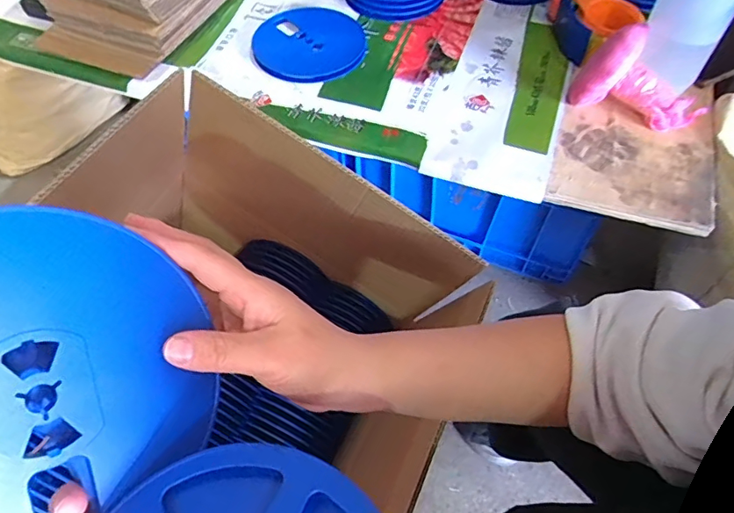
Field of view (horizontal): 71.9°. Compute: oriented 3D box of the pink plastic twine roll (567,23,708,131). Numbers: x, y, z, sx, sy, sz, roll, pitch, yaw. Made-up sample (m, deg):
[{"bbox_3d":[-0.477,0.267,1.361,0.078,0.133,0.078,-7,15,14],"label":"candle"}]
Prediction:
[{"bbox_3d":[0.374,-0.236,0.677,0.173,0.096,0.093,23,59,14],"label":"pink plastic twine roll"}]

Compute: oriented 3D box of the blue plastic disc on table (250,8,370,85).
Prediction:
[{"bbox_3d":[-0.092,-0.336,0.798,0.178,0.018,0.165,1,57,-1],"label":"blue plastic disc on table"}]

